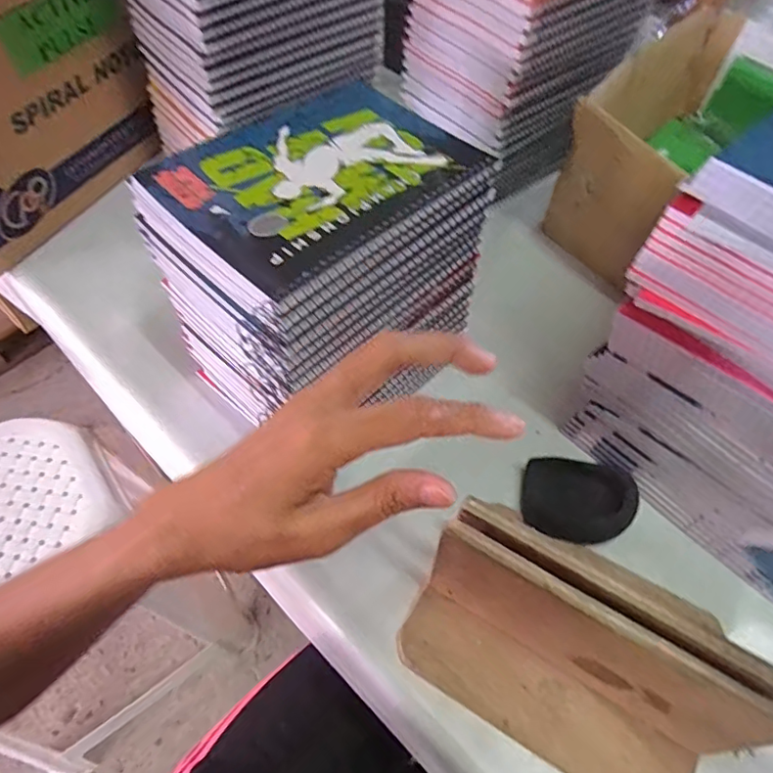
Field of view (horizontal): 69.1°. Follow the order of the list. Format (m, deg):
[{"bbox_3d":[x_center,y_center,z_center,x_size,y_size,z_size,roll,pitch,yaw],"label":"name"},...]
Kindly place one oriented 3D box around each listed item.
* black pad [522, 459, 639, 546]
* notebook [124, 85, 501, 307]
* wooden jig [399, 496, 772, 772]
[{"bbox_3d":[0.153,0.092,0.450,0.084,0.033,0.060,13,57,7],"label":"black pad"},{"bbox_3d":[-0.044,-0.143,0.376,0.195,0.011,0.144,-39,65,-24],"label":"notebook"},{"bbox_3d":[0.107,0.167,0.336,0.202,0.116,0.087,26,59,15],"label":"wooden jig"}]

